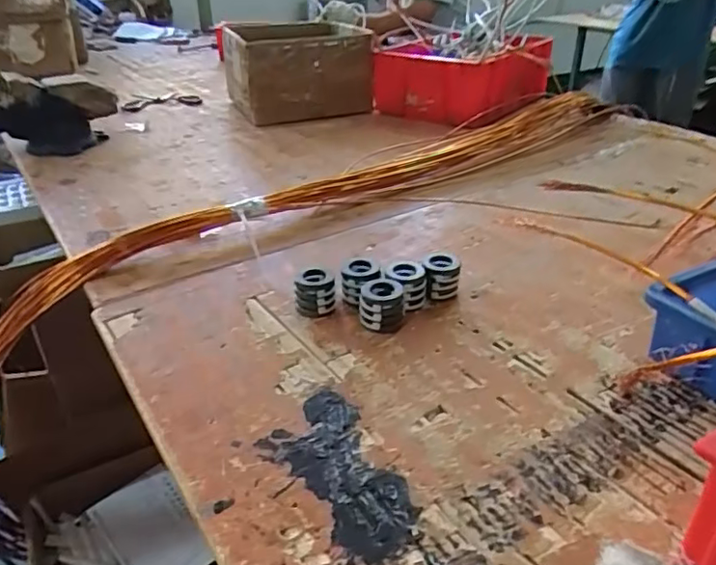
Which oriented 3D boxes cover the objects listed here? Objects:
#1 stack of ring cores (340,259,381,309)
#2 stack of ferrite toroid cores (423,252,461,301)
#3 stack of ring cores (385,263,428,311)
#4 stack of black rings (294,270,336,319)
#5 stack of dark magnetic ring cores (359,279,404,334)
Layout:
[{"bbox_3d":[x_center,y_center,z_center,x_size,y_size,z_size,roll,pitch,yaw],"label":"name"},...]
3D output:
[{"bbox_3d":[0.001,0.003,0.677,0.047,0.049,0.044,-12,32,-19],"label":"stack of ring cores"},{"bbox_3d":[0.099,-0.005,0.690,0.041,0.047,0.049,2,30,4],"label":"stack of ferrite toroid cores"},{"bbox_3d":[0.056,0.007,0.670,0.041,0.048,0.038,-26,39,-37],"label":"stack of ring cores"},{"bbox_3d":[-0.050,0.012,0.664,0.044,0.044,0.045,-19,35,-30],"label":"stack of black rings"},{"bbox_3d":[0.026,0.026,0.641,0.048,0.040,0.054,0,30,0],"label":"stack of dark magnetic ring cores"}]

